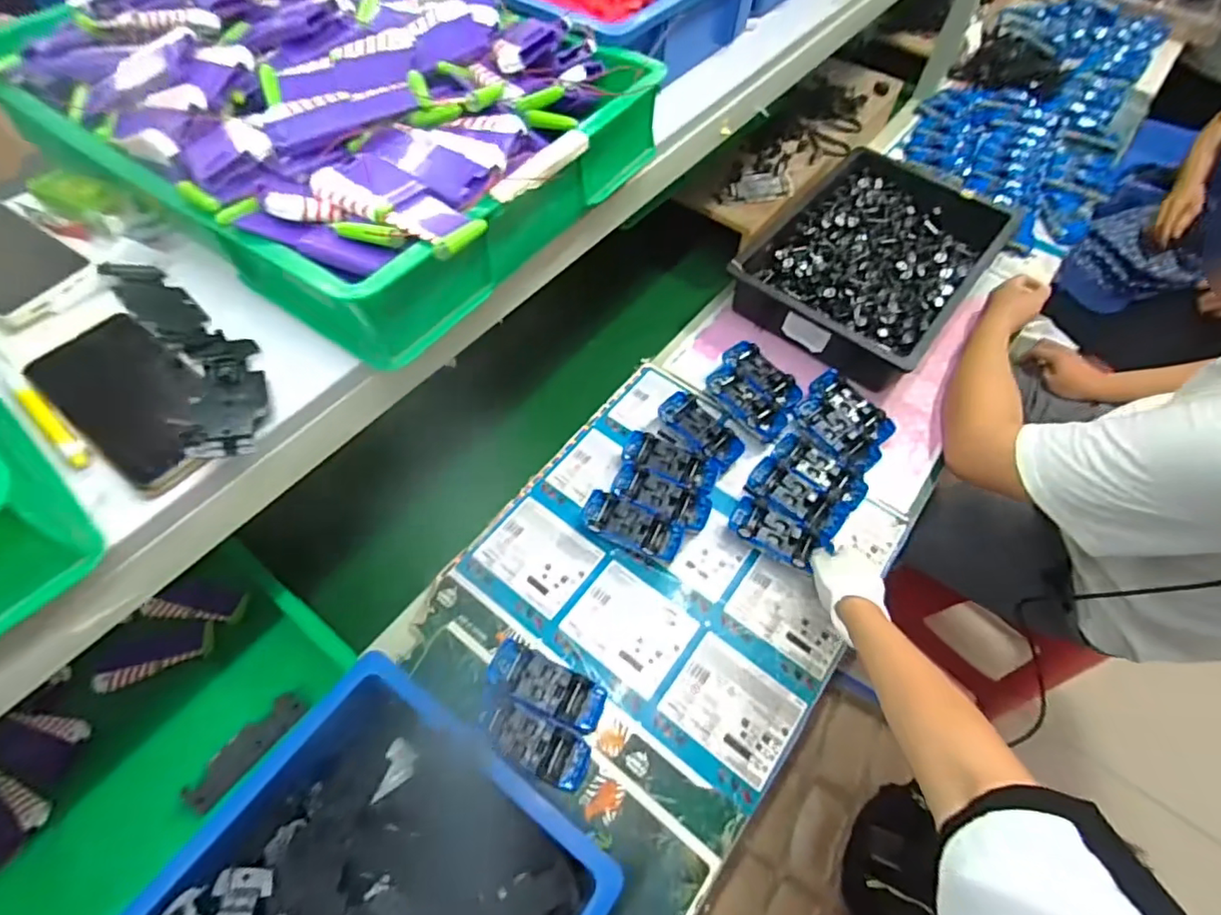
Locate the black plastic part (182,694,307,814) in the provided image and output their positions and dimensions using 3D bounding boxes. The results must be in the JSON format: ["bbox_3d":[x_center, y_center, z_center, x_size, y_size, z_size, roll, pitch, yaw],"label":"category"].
[{"bbox_3d":[-0.373,0.299,0.577,0.034,0.016,0.123,43,67,6],"label":"black plastic part"}]

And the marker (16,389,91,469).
[{"bbox_3d":[-0.370,-0.021,0.376,0.081,0.011,0.012,37,65,21],"label":"marker"}]

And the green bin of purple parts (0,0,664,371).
[{"bbox_3d":[-0.237,-0.300,0.483,0.446,0.102,0.332,27,62,16],"label":"green bin of purple parts"}]

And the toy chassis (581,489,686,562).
[{"bbox_3d":[0.026,0.090,0.717,0.131,0.034,0.056,22,62,12],"label":"toy chassis"}]

